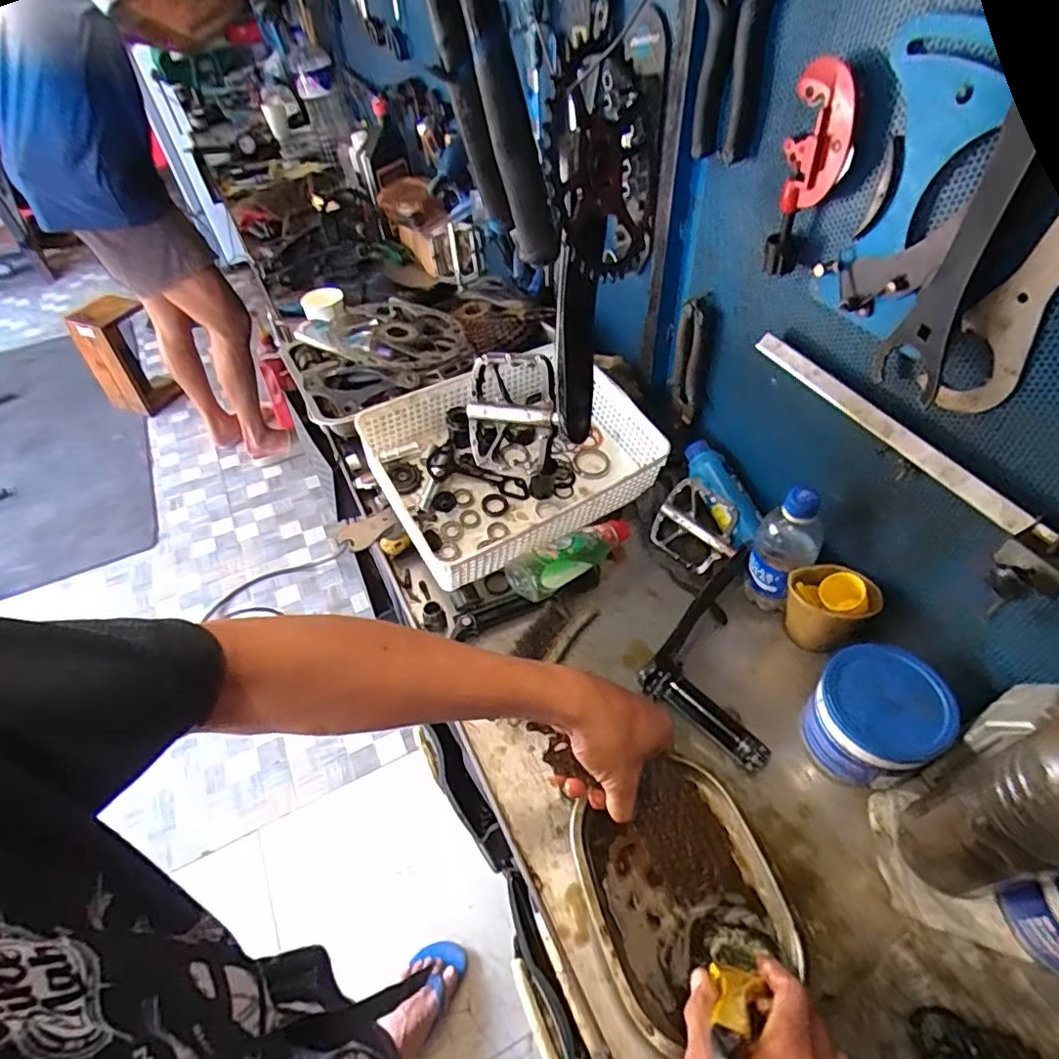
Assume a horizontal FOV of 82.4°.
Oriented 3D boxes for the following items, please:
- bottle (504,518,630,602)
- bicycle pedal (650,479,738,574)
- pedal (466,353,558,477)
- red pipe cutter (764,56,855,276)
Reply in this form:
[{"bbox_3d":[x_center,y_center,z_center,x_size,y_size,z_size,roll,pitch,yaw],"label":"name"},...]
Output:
[{"bbox_3d":[0.053,0.036,0.720,0.162,0.052,0.060,-29,53,-20],"label":"bottle"},{"bbox_3d":[0.202,-0.003,0.721,0.100,0.095,0.035,33,25,26],"label":"bicycle pedal"},{"bbox_3d":[-0.015,-0.098,0.518,0.095,0.100,0.018,12,21,35],"label":"pedal"},{"bbox_3d":[0.224,-0.278,0.481,0.048,0.150,0.028,19,53,20],"label":"red pipe cutter"}]

